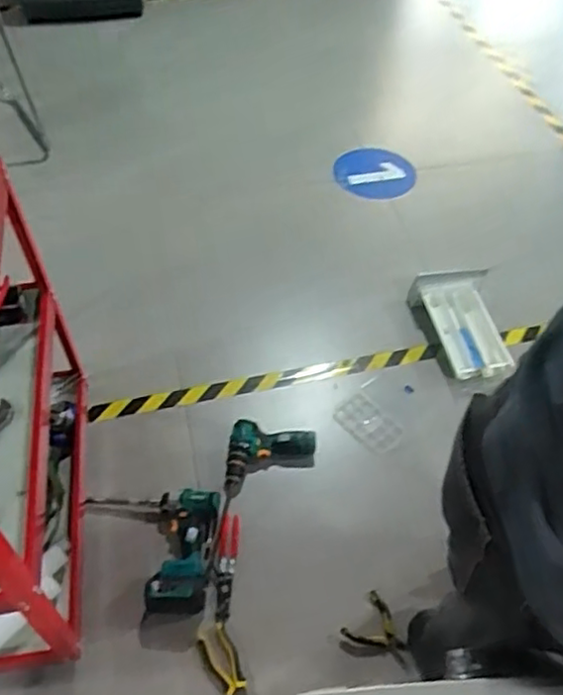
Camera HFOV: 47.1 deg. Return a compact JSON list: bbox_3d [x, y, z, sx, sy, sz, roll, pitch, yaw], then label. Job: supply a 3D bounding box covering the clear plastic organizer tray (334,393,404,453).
[{"bbox_3d":[0.210,0.183,1.560,0.092,0.021,0.164,-33,59,-25],"label":"clear plastic organizer tray"}]

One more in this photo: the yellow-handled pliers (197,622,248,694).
[{"bbox_3d":[-0.105,0.650,1.263,0.063,0.019,0.200,-19,54,-16],"label":"yellow-handled pliers"}]

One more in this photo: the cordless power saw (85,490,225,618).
[{"bbox_3d":[-0.269,0.409,1.315,0.269,0.061,0.234,1,51,-1],"label":"cordless power saw"}]

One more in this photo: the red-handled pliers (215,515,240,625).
[{"bbox_3d":[-0.114,0.449,1.322,0.041,0.016,0.213,4,51,1],"label":"red-handled pliers"}]

